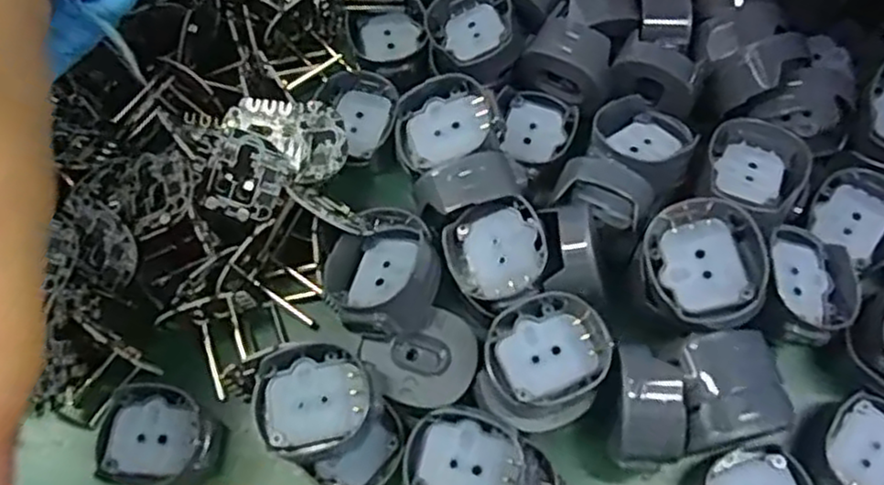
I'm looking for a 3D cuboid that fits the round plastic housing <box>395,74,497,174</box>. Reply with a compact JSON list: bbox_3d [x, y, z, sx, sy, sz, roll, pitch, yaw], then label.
[{"bbox_3d":[0.001,-0.033,0.197,0.027,0.012,0.027,-4,75,16],"label":"round plastic housing"}]

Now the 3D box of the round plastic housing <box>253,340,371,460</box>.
[{"bbox_3d":[-0.030,0.037,0.168,0.027,0.011,0.025,-1,67,2],"label":"round plastic housing"}]

